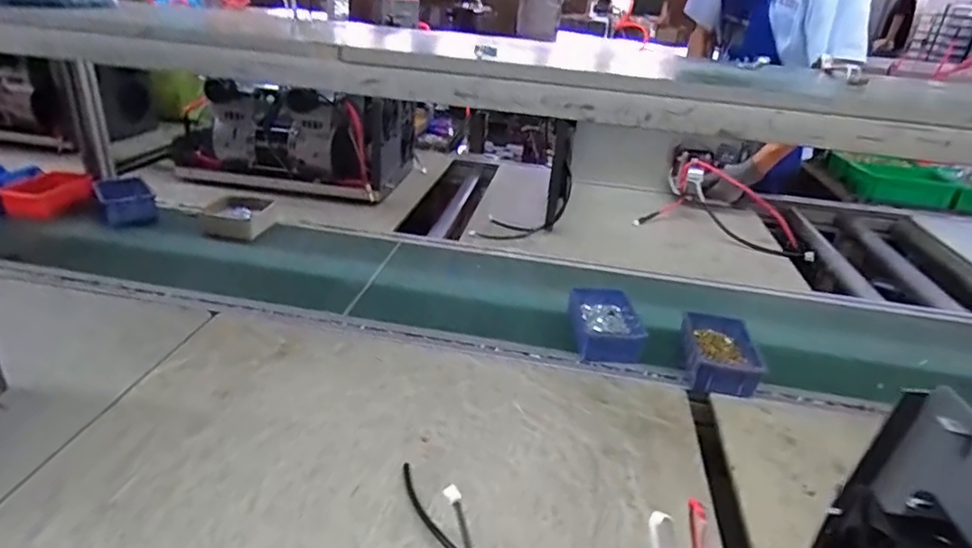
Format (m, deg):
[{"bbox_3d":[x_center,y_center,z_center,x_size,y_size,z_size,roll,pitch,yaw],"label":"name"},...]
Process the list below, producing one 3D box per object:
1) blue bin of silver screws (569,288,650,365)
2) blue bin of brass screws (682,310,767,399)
[{"bbox_3d":[0.186,0.082,0.893,0.098,0.050,0.151,3,27,-4],"label":"blue bin of silver screws"},{"bbox_3d":[0.342,0.121,0.843,0.103,0.054,0.158,11,27,11],"label":"blue bin of brass screws"}]

